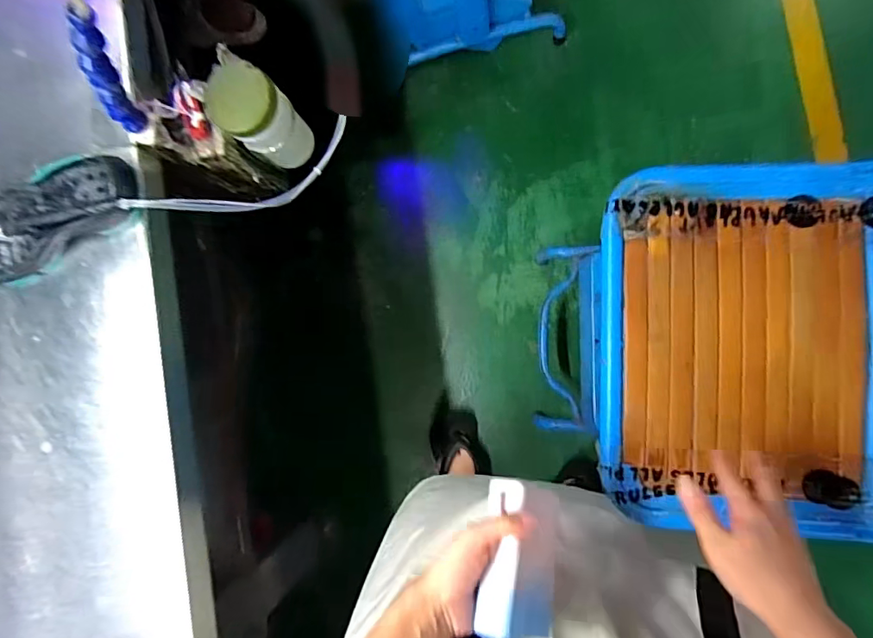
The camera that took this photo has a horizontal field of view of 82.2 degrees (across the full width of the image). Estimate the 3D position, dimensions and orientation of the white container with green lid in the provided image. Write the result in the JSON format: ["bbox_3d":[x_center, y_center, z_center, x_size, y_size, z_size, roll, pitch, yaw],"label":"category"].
[{"bbox_3d":[-0.211,-0.238,0.592,0.090,0.134,0.075,40,93,7],"label":"white container with green lid"}]

